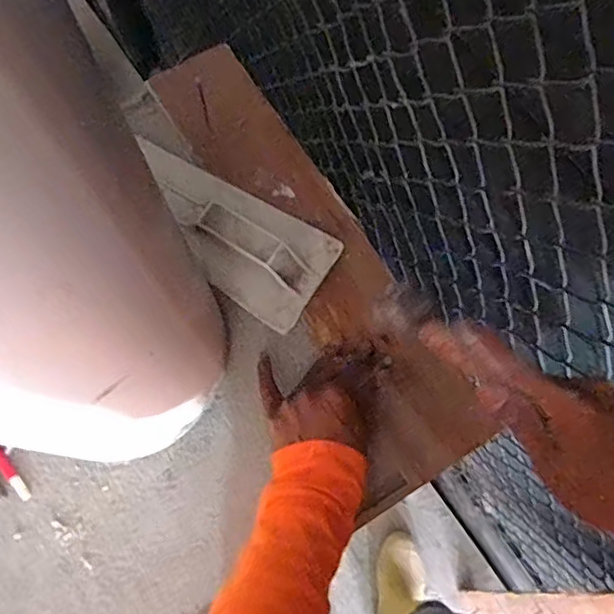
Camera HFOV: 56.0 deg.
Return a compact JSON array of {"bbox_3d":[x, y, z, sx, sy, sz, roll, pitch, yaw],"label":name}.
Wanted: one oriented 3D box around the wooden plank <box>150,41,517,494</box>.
[{"bbox_3d":[0.003,-0.072,0.615,0.106,0.022,0.534,-31,77,-8],"label":"wooden plank"}]

